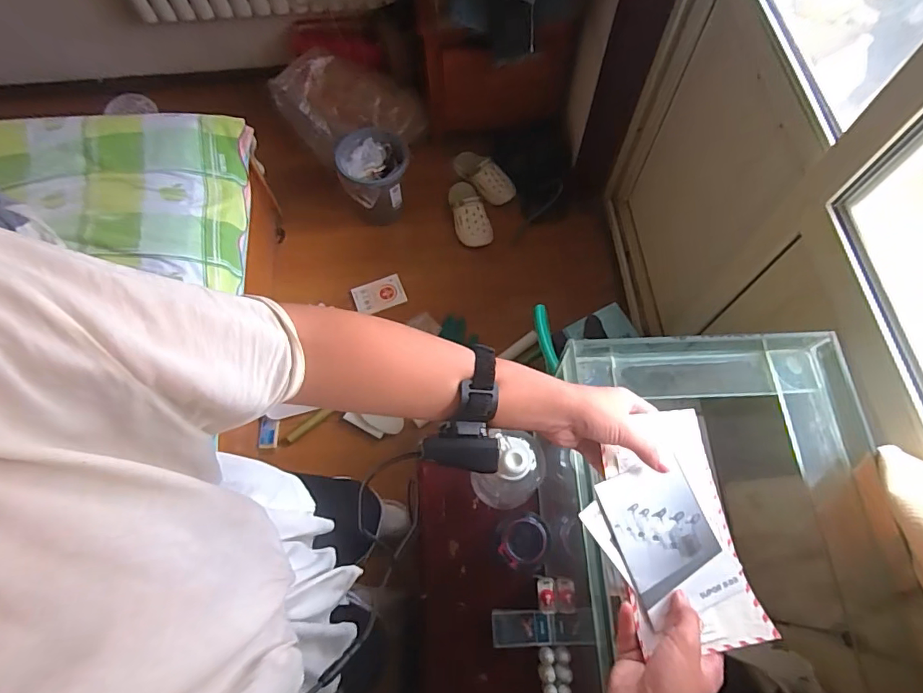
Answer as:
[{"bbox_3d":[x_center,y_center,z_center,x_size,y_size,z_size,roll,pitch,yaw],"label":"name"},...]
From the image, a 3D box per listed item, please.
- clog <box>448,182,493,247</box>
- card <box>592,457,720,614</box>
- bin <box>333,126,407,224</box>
[{"bbox_3d":[0.023,-0.492,1.797,0.125,0.105,0.269,-17,69,-8],"label":"clog"},{"bbox_3d":[0.195,0.176,0.483,0.100,0.004,0.109,-16,72,-17],"label":"card"},{"bbox_3d":[-0.310,-0.569,1.760,0.239,0.295,0.220,-3,67,-3],"label":"bin"}]

